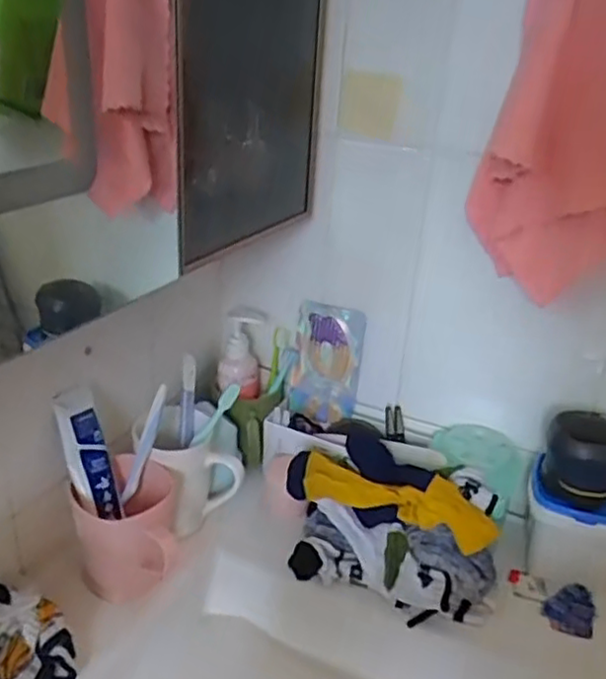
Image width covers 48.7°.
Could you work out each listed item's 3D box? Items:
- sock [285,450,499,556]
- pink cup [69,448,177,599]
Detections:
[{"bbox_3d":[0.085,0.149,0.659,0.208,0.055,0.045,14,26,21],"label":"sock"},{"bbox_3d":[-0.158,0.178,0.622,0.094,0.100,0.087,5,24,1],"label":"pink cup"}]

